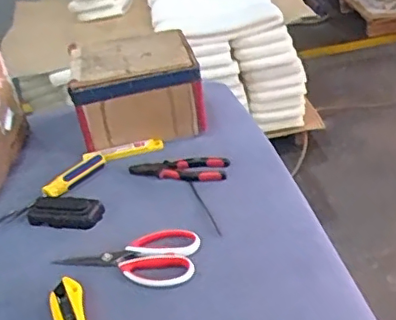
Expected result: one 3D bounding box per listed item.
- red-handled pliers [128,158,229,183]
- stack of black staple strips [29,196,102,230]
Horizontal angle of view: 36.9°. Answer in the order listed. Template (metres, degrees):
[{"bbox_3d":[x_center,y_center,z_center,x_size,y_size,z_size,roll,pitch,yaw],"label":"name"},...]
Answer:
[{"bbox_3d":[-0.033,0.013,0.931,0.160,0.014,0.052,3,31,19],"label":"red-handled pliers"},{"bbox_3d":[-0.190,0.075,0.859,0.114,0.019,0.062,4,31,20],"label":"stack of black staple strips"}]

